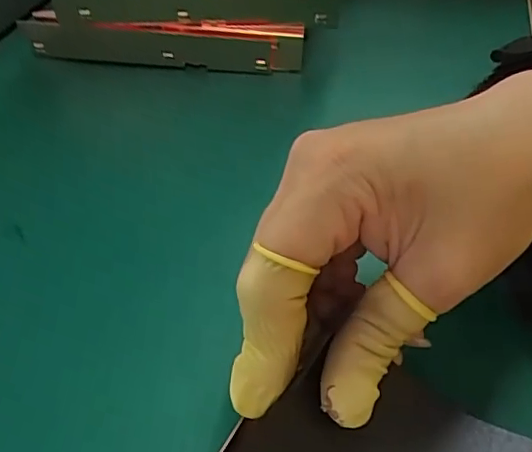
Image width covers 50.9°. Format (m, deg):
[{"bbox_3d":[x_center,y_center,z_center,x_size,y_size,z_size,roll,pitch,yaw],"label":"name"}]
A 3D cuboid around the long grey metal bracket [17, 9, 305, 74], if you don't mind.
[{"bbox_3d":[-0.061,-0.111,0.338,0.163,0.030,0.012,5,46,-2],"label":"long grey metal bracket"}]

